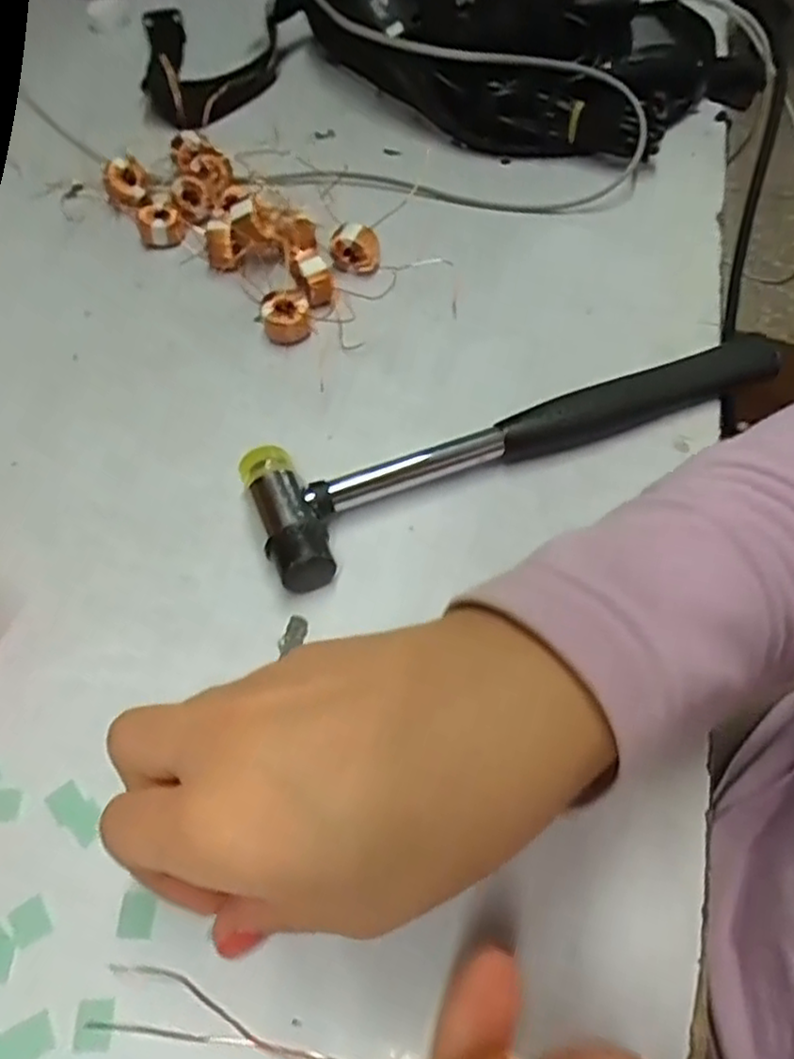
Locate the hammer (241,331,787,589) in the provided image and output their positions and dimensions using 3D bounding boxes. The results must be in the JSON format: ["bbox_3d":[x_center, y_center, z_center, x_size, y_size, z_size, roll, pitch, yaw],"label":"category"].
[{"bbox_3d":[0.056,-0.038,0.296,0.233,0.023,0.059,-19,58,-10],"label":"hammer"}]

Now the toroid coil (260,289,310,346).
[{"bbox_3d":[-0.054,-0.102,0.345,0.023,0.019,0.021,-1,56,2],"label":"toroid coil"}]

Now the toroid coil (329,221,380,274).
[{"bbox_3d":[-0.022,-0.145,0.369,0.025,0.025,0.014,11,58,10],"label":"toroid coil"}]

